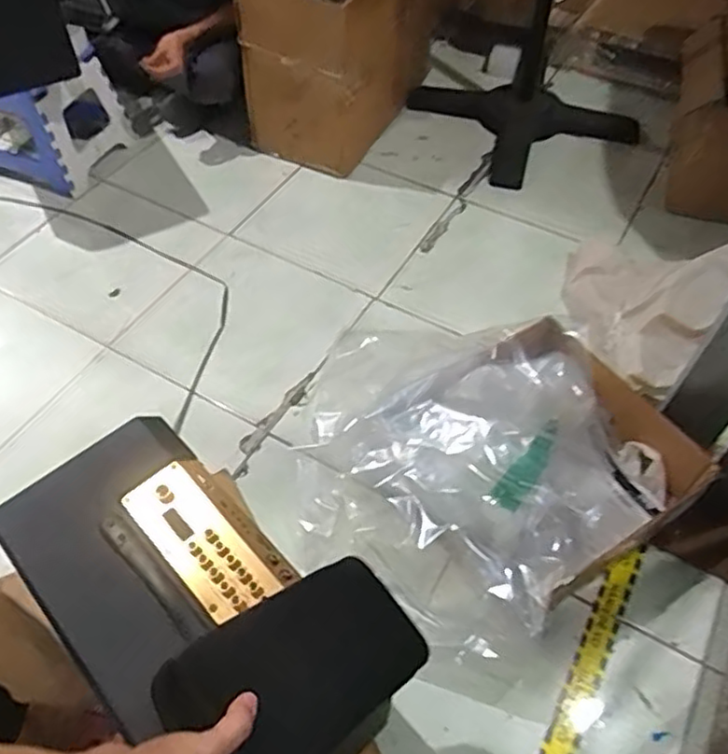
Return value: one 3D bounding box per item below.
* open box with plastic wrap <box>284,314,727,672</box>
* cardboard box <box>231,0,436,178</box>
[{"bbox_3d":[0.149,0.104,1.092,0.559,0.188,0.635,-33,60,-23],"label":"open box with plastic wrap"},{"bbox_3d":[-0.086,-0.835,1.644,0.350,0.387,0.496,19,56,13],"label":"cardboard box"}]

